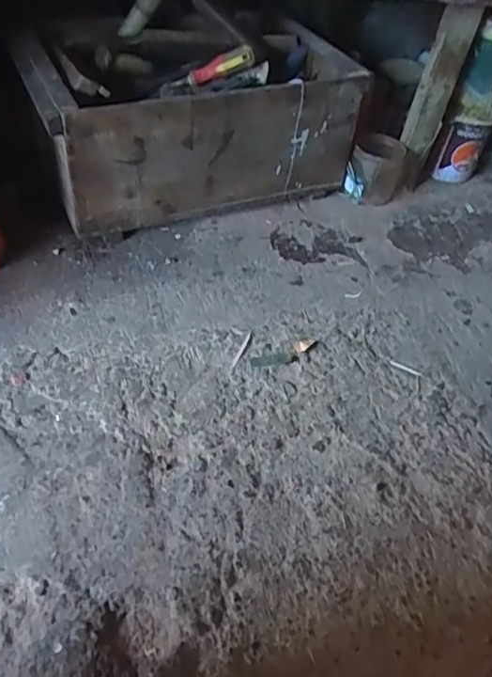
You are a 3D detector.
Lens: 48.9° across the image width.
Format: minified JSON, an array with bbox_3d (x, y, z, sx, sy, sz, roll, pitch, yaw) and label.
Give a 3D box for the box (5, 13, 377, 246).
[{"bbox_3d":[-0.087,-0.347,0.923,0.511,0.246,0.246,-22,54,-24],"label":"box"}]

